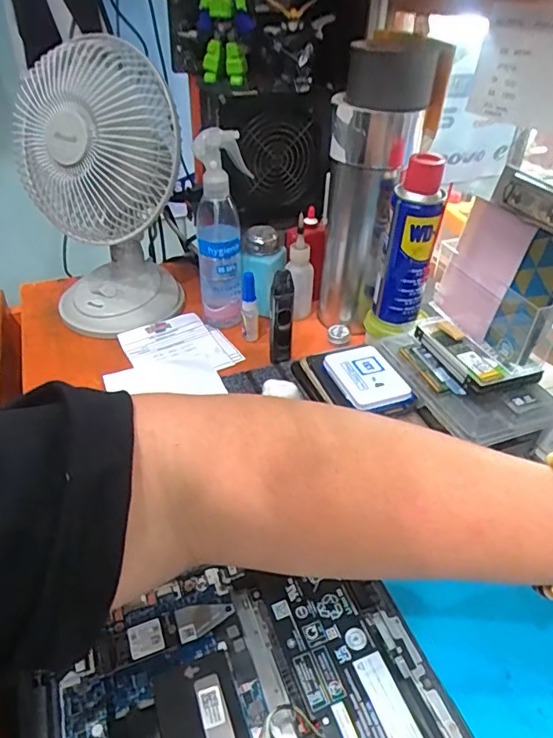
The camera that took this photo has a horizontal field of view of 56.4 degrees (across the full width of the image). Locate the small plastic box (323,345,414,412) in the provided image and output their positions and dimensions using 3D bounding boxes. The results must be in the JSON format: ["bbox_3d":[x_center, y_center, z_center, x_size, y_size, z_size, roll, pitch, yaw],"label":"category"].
[{"bbox_3d":[0.085,0.007,0.487,0.060,0.010,0.082,-13,41,-18],"label":"small plastic box"}]

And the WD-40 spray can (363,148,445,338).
[{"bbox_3d":[0.130,-0.113,0.525,0.053,0.184,0.047,10,40,10],"label":"WD-40 spray can"}]

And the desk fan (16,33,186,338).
[{"bbox_3d":[-0.186,-0.188,0.571,0.148,0.269,0.125,-12,41,-17],"label":"desk fan"}]

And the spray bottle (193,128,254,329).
[{"bbox_3d":[-0.063,-0.156,0.592,0.058,0.215,0.066,1,39,-2],"label":"spray bottle"}]

